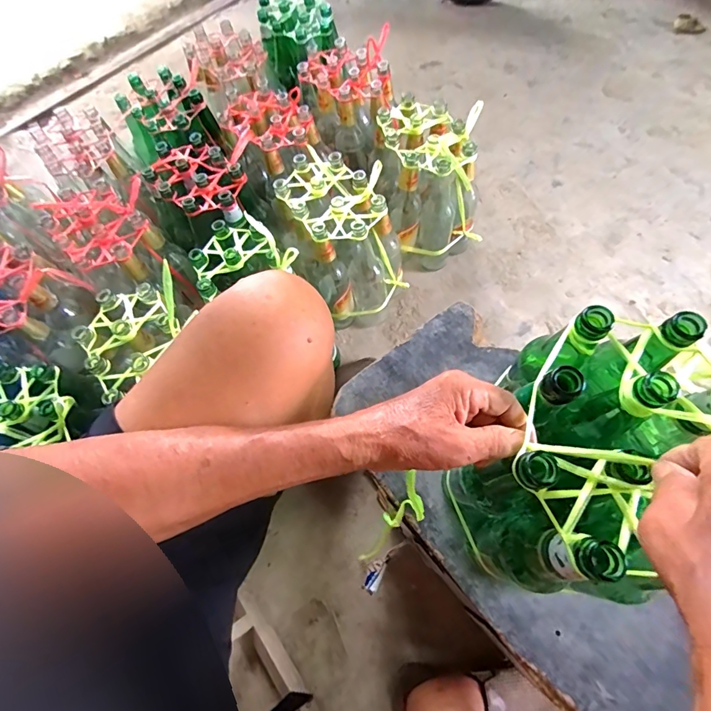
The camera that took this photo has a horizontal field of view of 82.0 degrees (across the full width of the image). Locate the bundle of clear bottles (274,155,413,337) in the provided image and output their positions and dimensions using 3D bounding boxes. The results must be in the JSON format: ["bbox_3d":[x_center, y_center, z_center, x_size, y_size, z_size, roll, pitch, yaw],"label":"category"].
[{"bbox_3d":[-0.025,-0.226,0.836,0.182,0.255,0.249,-25,65,-10],"label":"bundle of clear bottles"}]

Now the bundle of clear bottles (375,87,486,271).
[{"bbox_3d":[0.158,-0.372,0.906,0.191,0.269,0.244,-11,64,-3],"label":"bundle of clear bottles"}]

